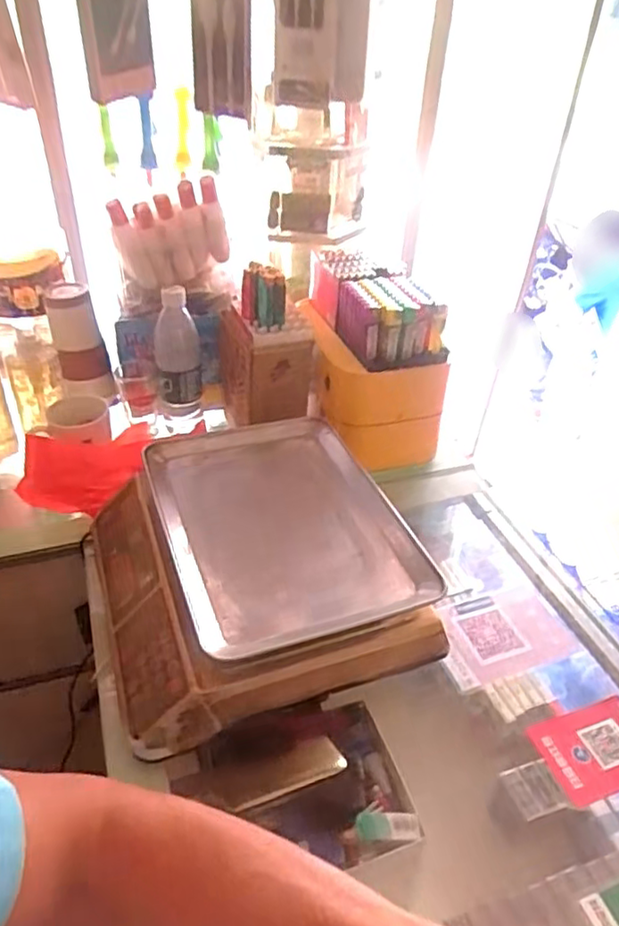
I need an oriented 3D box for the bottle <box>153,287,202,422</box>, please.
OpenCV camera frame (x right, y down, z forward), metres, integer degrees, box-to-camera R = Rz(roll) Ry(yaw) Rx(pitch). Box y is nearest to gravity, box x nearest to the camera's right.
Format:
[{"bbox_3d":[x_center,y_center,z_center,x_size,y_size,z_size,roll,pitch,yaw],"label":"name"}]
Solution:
[{"bbox_3d":[-0.196,-0.165,0.945,0.062,0.199,0.078,-6,38,-11],"label":"bottle"}]

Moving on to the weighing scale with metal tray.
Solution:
[{"bbox_3d":[-0.063,0.099,0.684,0.304,0.097,0.331,-12,40,-18],"label":"weighing scale with metal tray"}]

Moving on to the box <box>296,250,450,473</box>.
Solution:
[{"bbox_3d":[0.095,-0.162,0.969,0.199,0.261,0.243,4,37,1],"label":"box"}]

